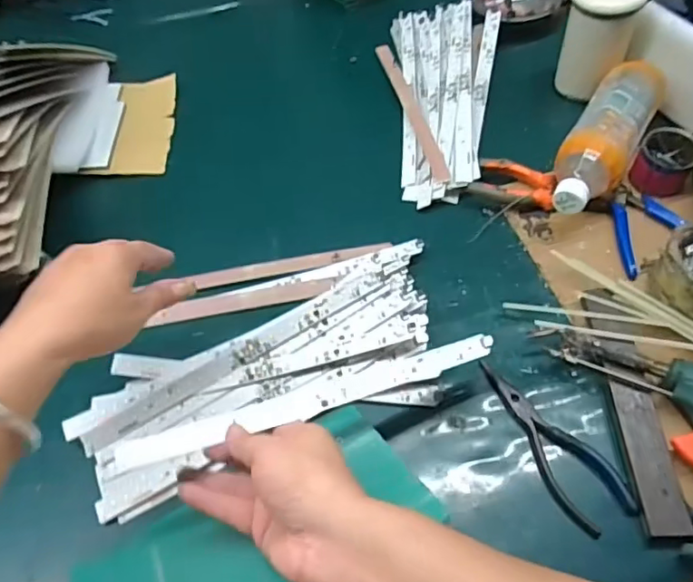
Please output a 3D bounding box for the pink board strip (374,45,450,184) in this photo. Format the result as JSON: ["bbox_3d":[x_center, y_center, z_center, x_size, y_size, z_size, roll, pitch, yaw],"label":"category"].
[{"bbox_3d":[0.077,-0.226,0.697,0.019,0.005,0.277,-24,52,12],"label":"pink board strip"}]

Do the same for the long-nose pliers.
[{"bbox_3d":[0.163,0.117,0.460,0.051,0.007,0.151,-23,57,-13],"label":"long-nose pliers"}]

